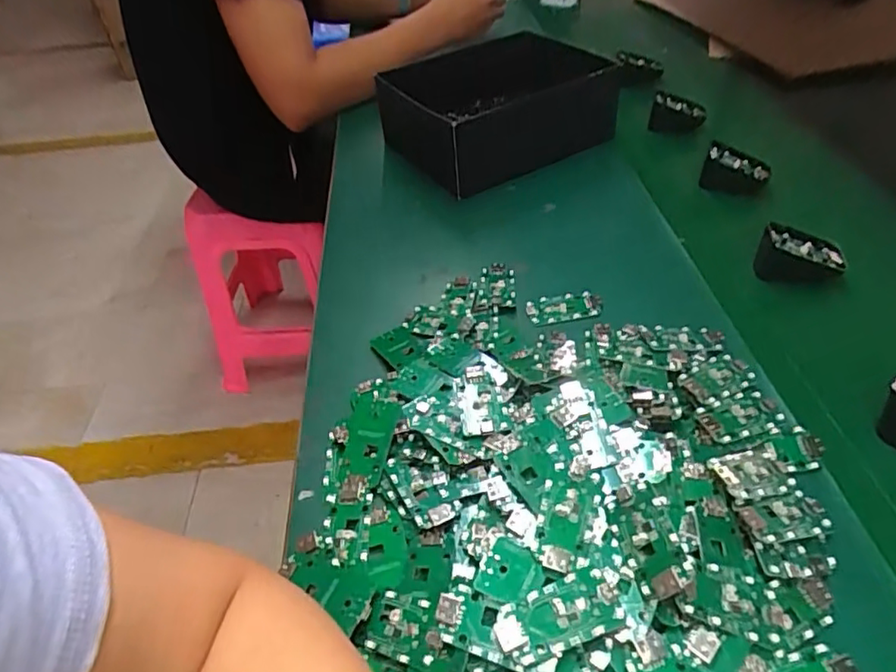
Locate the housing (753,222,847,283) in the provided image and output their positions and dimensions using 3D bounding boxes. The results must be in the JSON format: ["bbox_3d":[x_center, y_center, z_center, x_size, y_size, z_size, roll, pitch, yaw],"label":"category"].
[{"bbox_3d":[0.315,-0.073,0.527,0.072,0.040,0.049,11,47,18],"label":"housing"}]

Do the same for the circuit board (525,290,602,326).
[{"bbox_3d":[0.101,-0.025,0.505,0.064,0.005,0.029,-8,44,-2],"label":"circuit board"}]

